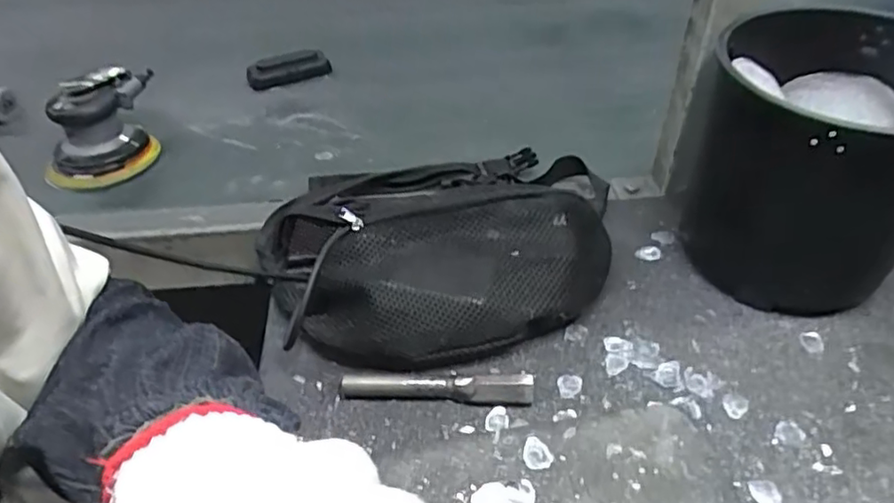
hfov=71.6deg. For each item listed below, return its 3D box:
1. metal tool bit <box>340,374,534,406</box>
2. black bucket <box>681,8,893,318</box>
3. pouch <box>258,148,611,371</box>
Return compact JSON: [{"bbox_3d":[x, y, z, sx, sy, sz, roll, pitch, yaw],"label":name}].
[{"bbox_3d":[-0.008,0.097,0.443,0.136,0.021,0.014,3,42,5],"label":"metal tool bit"},{"bbox_3d":[0.292,-0.066,0.493,0.179,0.173,0.195,6,42,9],"label":"black bucket"},{"bbox_3d":[0.011,-0.028,0.527,0.328,0.075,0.238,-14,43,-13],"label":"pouch"}]

